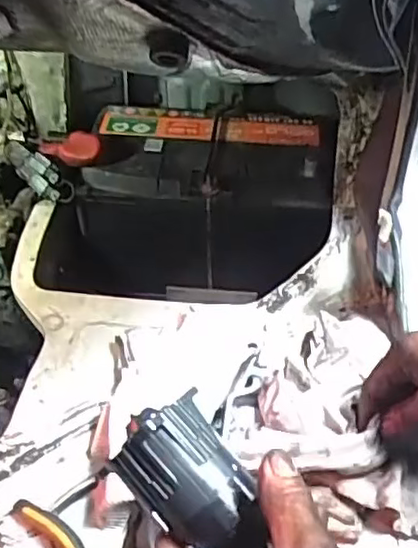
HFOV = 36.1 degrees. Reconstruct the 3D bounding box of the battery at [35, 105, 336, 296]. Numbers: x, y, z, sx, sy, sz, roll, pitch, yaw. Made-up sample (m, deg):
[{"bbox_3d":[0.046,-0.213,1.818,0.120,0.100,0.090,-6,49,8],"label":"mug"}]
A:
[{"bbox_3d":[-0.013,-0.082,0.823,0.365,0.213,0.206,-1,43,0],"label":"battery"}]

